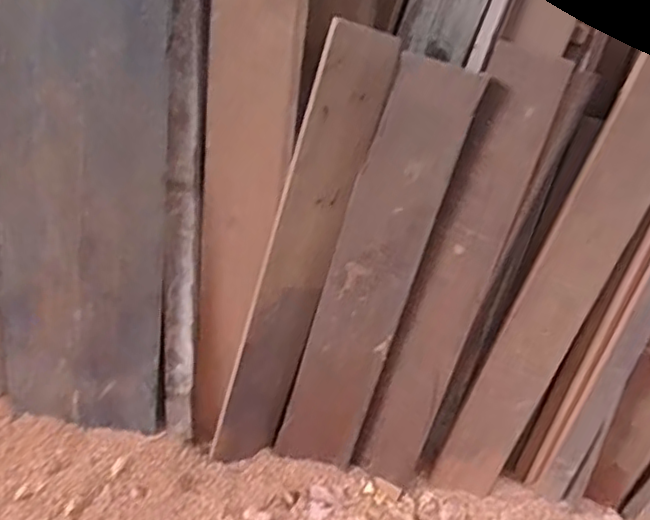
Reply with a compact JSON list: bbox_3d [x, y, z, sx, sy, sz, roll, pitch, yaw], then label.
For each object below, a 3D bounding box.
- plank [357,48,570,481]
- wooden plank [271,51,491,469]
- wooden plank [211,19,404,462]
[{"bbox_3d":[0.199,0.046,1.010,0.110,0.744,0.038,16,21,0],"label":"plank"},{"bbox_3d":[0.073,0.040,1.011,0.137,0.705,0.021,18,22,1],"label":"wooden plank"},{"bbox_3d":[-0.045,0.015,1.021,0.108,0.754,0.018,13,21,-15],"label":"wooden plank"}]

